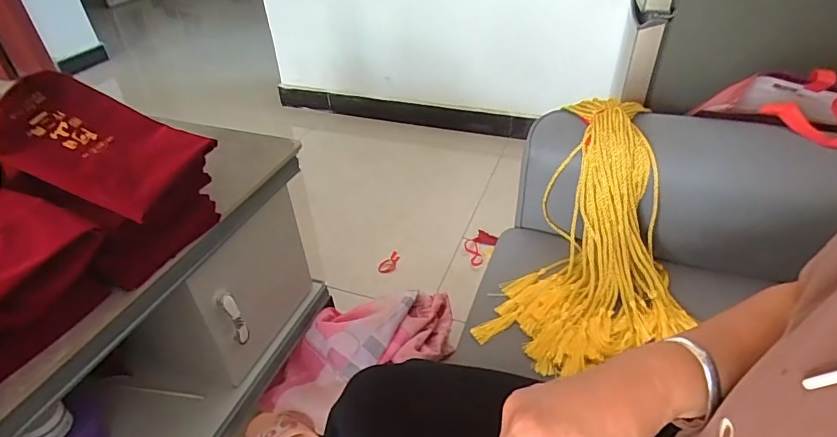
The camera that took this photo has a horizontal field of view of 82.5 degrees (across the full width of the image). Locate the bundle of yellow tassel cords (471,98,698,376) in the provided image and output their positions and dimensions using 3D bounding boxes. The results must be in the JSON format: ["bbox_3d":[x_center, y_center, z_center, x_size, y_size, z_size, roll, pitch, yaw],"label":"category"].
[{"bbox_3d":[0.250,0.016,0.634,0.229,0.183,0.356,19,43,25],"label":"bundle of yellow tassel cords"}]

